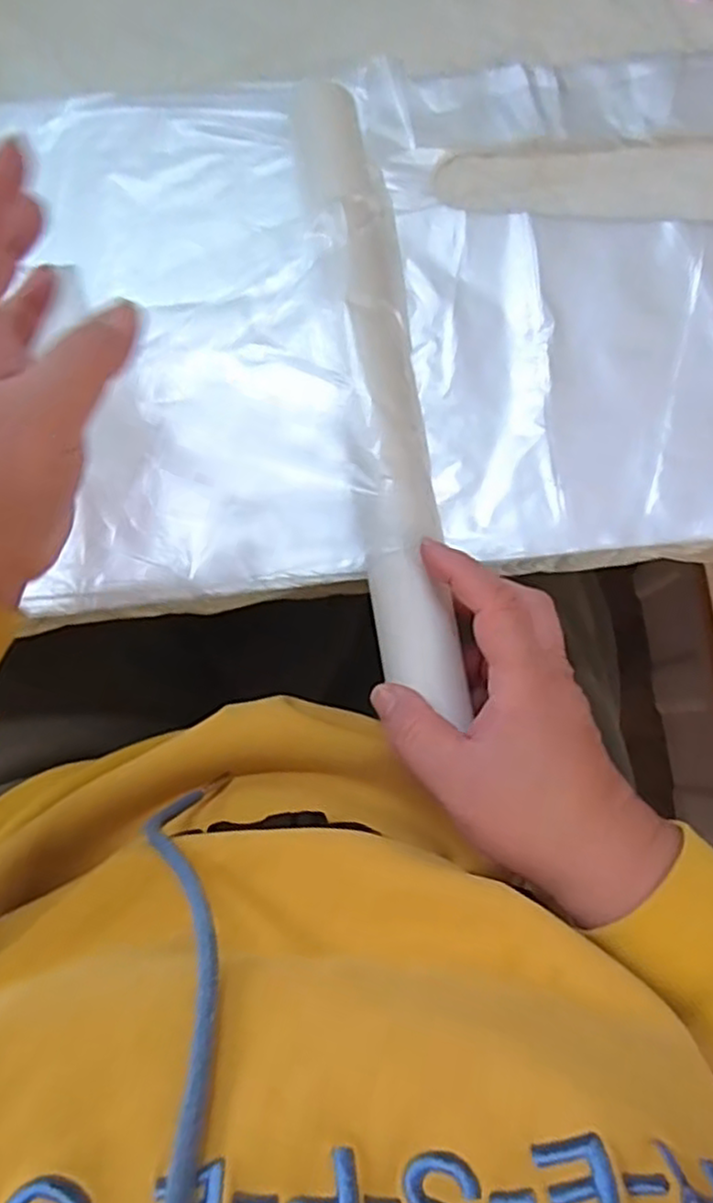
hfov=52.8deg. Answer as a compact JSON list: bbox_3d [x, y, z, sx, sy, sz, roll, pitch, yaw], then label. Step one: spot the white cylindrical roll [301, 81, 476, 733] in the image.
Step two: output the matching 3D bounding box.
[{"bbox_3d":[0.013,-0.115,0.373,0.043,0.038,0.346,-8,79,-2],"label":"white cylindrical roll"}]

